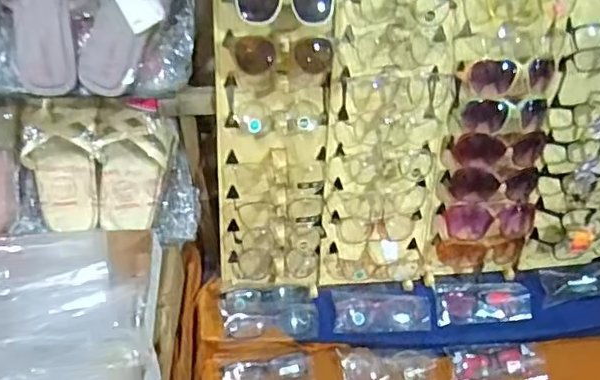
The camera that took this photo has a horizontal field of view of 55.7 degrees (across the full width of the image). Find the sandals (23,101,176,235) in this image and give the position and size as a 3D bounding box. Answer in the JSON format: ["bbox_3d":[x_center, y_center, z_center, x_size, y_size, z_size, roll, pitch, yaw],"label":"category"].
[{"bbox_3d":[-0.279,-0.025,0.796,0.199,0.200,0.070,4,26,-5],"label":"sandals"}]

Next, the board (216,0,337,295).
[{"bbox_3d":[-0.030,-0.073,0.783,0.152,0.502,0.052,-2,25,-9],"label":"board"}]

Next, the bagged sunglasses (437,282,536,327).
[{"bbox_3d":[0.296,0.182,0.916,0.155,0.022,0.061,-2,72,-4],"label":"bagged sunglasses"}]

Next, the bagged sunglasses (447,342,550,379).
[{"bbox_3d":[0.308,0.272,0.884,0.150,0.028,0.060,-1,72,-5],"label":"bagged sunglasses"}]

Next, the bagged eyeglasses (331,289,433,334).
[{"bbox_3d":[0.130,0.191,0.897,0.150,0.018,0.065,0,75,-1],"label":"bagged eyeglasses"}]

